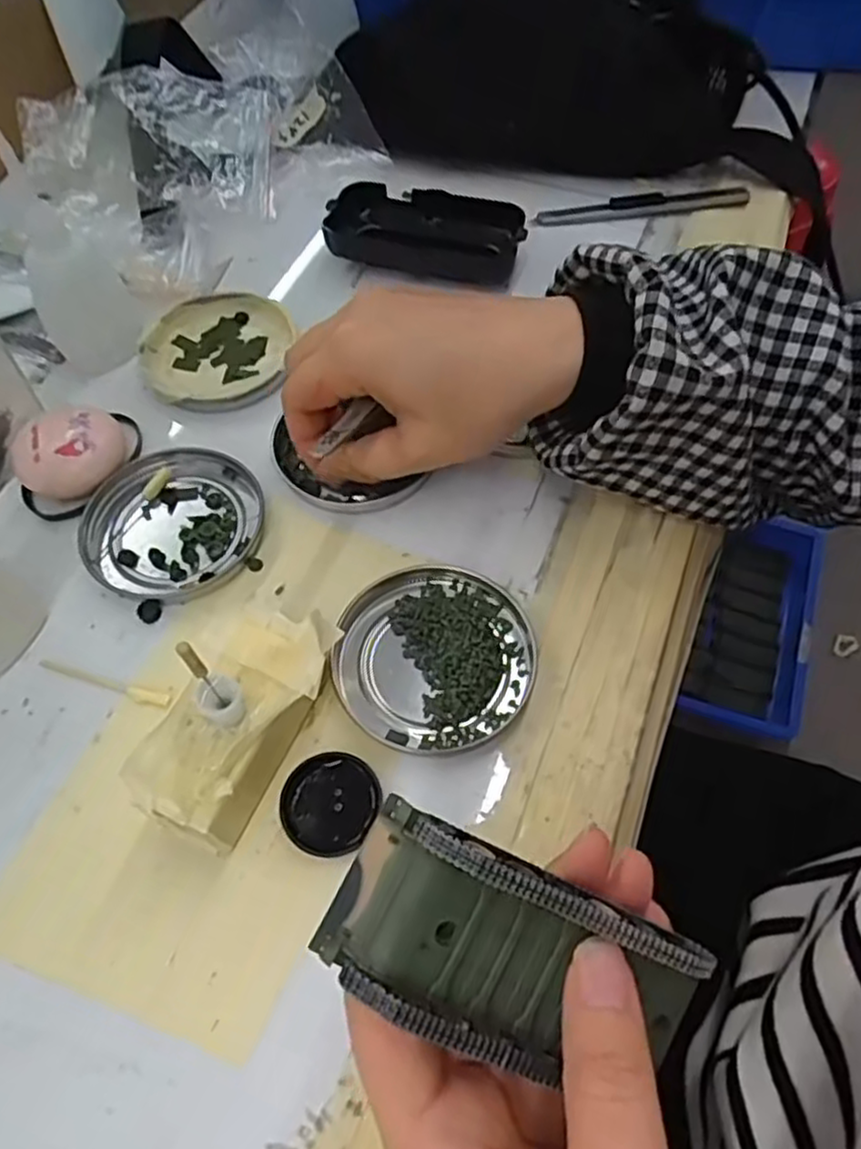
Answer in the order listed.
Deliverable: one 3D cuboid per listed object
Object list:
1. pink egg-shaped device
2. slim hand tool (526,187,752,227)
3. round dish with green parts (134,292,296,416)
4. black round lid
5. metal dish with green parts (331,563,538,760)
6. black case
[{"bbox_3d":[-0.164,-0.056,0.336,0.058,0.024,0.040,-34,64,-18],"label":"pink egg-shaped device"},{"bbox_3d":[0.129,-0.226,0.443,0.132,0.012,0.018,-5,59,-2],"label":"slim hand tool"},{"bbox_3d":[-0.113,-0.118,0.381,0.073,0.010,0.079,9,60,6],"label":"round dish with green parts"},{"bbox_3d":[-0.036,0.083,0.261,0.034,0.006,0.035,0,59,1],"label":"black round lid"},{"bbox_3d":[0.002,0.032,0.289,0.080,0.010,0.074,0,59,1],"label":"metal dish with green parts"},{"bbox_3d":[-0.002,-0.196,0.417,0.108,0.025,0.047,9,60,6],"label":"black case"}]

